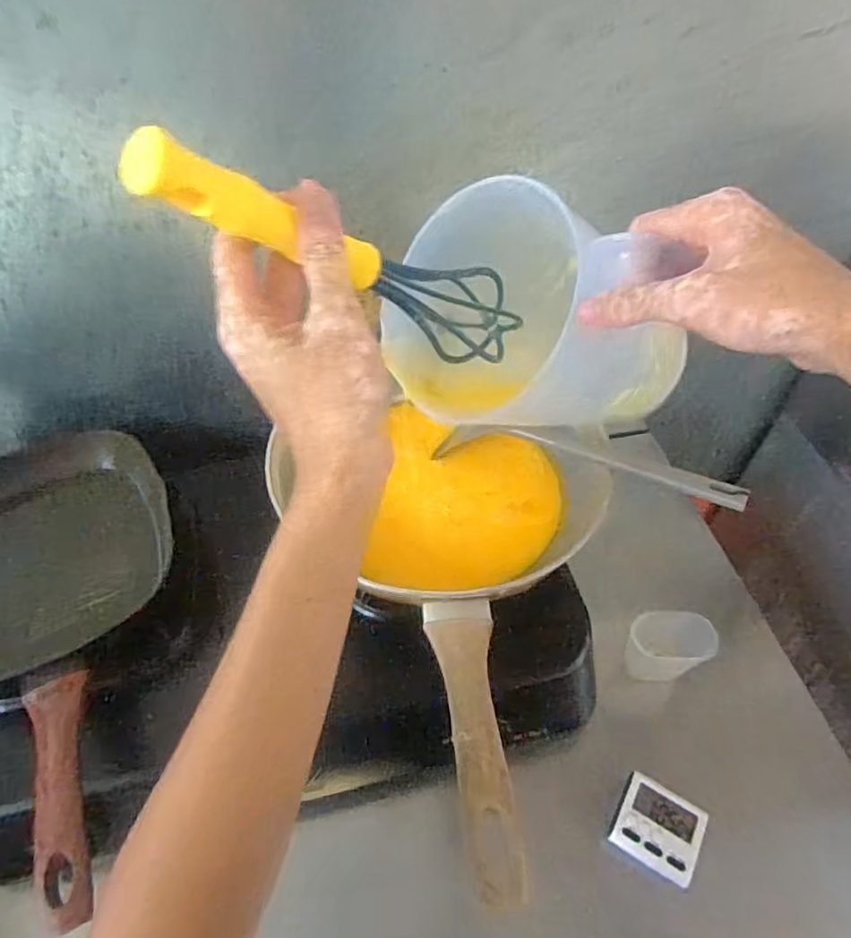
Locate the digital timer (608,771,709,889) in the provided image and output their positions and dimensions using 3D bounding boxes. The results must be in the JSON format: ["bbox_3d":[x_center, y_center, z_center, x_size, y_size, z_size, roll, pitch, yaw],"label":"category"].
[{"bbox_3d":[0.208,0.318,0.538,0.071,0.009,0.069,26,56,19],"label":"digital timer"}]

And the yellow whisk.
[{"bbox_3d":[-0.026,-0.108,0.326,0.048,0.058,0.274,39,19,26],"label":"yellow whisk"}]

